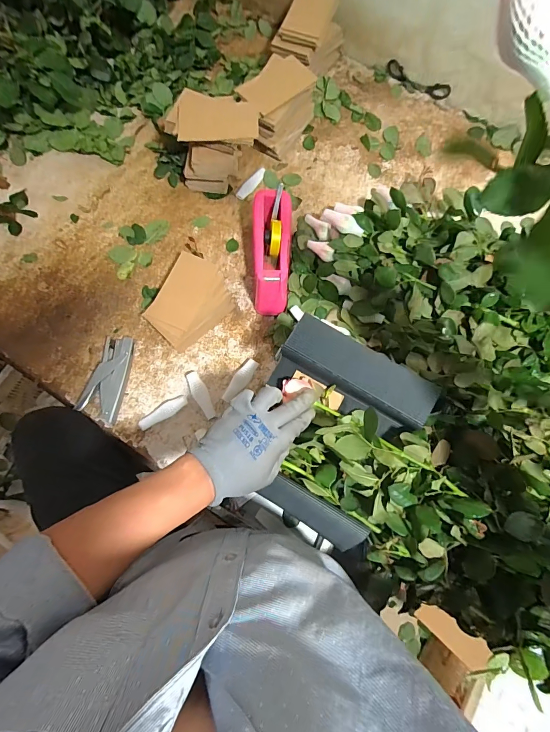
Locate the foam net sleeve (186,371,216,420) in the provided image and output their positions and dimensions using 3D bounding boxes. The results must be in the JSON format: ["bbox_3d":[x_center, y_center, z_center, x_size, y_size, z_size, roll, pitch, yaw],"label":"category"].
[{"bbox_3d":[-0.133,0.053,0.624,0.025,0.015,0.088,-20,78,-7],"label":"foam net sleeve"}]

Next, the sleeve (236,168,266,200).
[{"bbox_3d":[-0.052,-0.387,0.737,0.029,0.015,0.082,39,78,7],"label":"sleeve"}]

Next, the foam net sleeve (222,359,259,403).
[{"bbox_3d":[-0.061,0.028,0.627,0.028,0.024,0.086,33,78,6],"label":"foam net sleeve"}]

